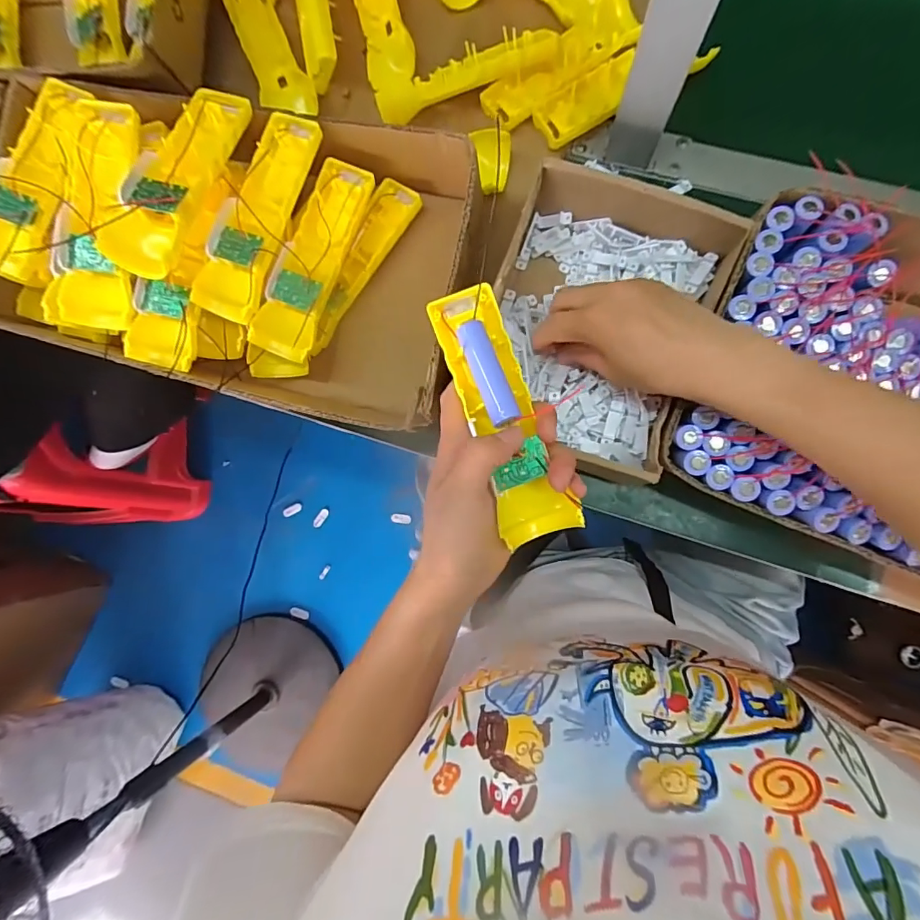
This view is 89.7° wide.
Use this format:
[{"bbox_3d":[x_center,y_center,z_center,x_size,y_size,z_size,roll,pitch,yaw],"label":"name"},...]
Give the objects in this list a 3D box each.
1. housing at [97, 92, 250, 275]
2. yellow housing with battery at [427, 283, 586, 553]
[{"bbox_3d":[-0.211,-0.213,0.346,0.051,0.043,0.162,13,87,8],"label":"housing"},{"bbox_3d":[0.027,-0.028,0.287,0.044,0.037,0.163,-20,93,5],"label":"yellow housing with battery"}]

